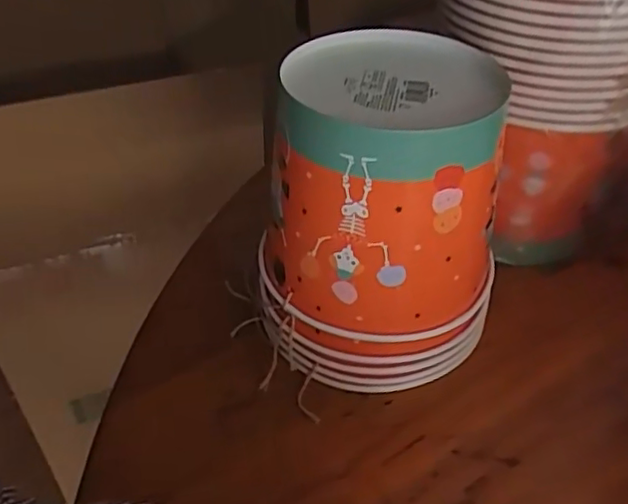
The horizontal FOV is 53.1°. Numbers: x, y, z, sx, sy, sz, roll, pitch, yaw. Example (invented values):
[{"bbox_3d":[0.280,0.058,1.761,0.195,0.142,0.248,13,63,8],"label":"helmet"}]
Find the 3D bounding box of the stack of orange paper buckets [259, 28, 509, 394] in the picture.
[{"bbox_3d":[0.042,-0.023,0.407,0.145,0.187,0.135,6,41,6],"label":"stack of orange paper buckets"}]

